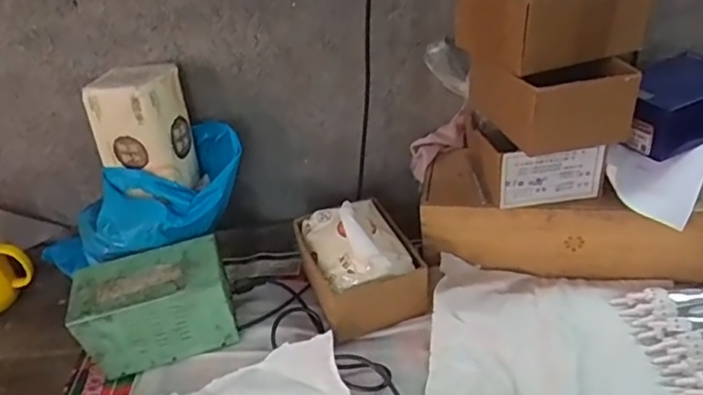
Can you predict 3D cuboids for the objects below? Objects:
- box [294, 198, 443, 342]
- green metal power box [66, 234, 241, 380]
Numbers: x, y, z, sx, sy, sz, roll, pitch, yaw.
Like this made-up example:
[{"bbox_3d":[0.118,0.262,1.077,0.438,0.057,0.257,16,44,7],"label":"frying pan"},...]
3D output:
[{"bbox_3d":[0.017,0.067,0.669,0.146,0.100,0.153,-14,34,-9],"label":"box"},{"bbox_3d":[-0.214,0.122,0.646,0.156,0.098,0.086,-15,34,-11],"label":"green metal power box"}]

